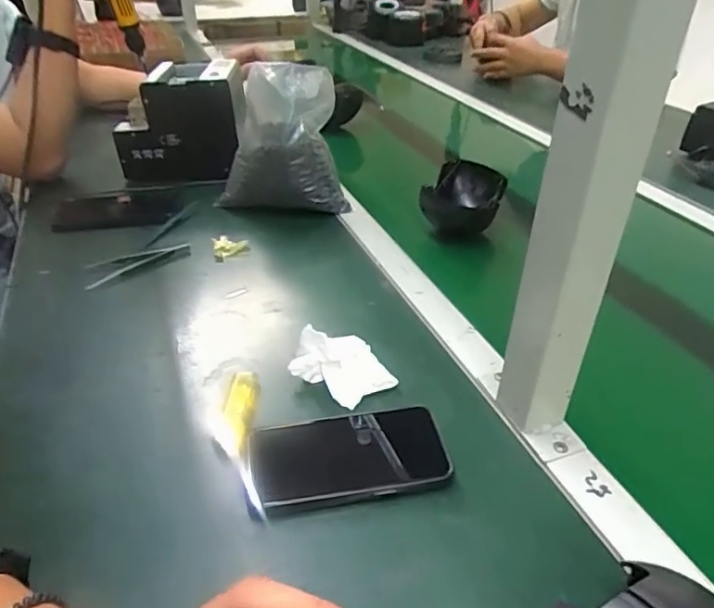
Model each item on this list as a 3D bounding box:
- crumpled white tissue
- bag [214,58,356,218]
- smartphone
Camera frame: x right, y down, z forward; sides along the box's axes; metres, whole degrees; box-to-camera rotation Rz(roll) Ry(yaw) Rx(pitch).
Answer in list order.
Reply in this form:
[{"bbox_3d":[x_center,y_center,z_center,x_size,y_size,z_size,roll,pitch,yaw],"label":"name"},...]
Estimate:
[{"bbox_3d":[-0.013,0.052,0.476,0.078,0.047,0.061,-17,39,-24],"label":"crumpled white tissue"},{"bbox_3d":[-0.094,-0.220,0.747,0.175,0.170,0.111,10,36,13],"label":"bag"},{"bbox_3d":[-0.007,0.113,0.415,0.141,0.014,0.078,-4,35,-7],"label":"smartphone"}]

